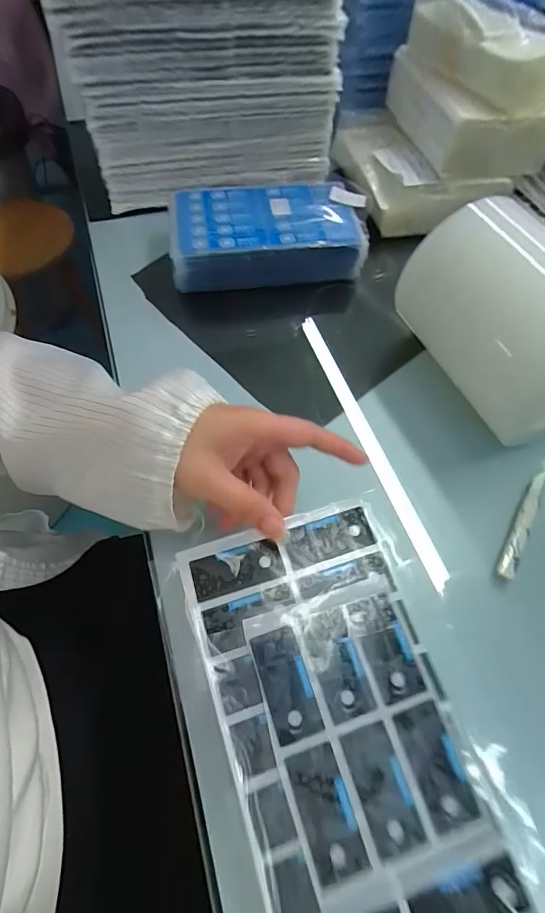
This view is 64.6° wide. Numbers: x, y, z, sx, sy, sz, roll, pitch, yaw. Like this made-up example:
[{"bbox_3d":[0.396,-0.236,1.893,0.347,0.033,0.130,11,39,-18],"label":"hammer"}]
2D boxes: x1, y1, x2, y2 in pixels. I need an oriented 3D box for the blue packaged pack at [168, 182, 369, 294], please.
[{"bbox_3d":[-0.006,-0.249,0.478,0.212,0.045,0.122,-6,59,-4],"label":"blue packaged pack"}]

